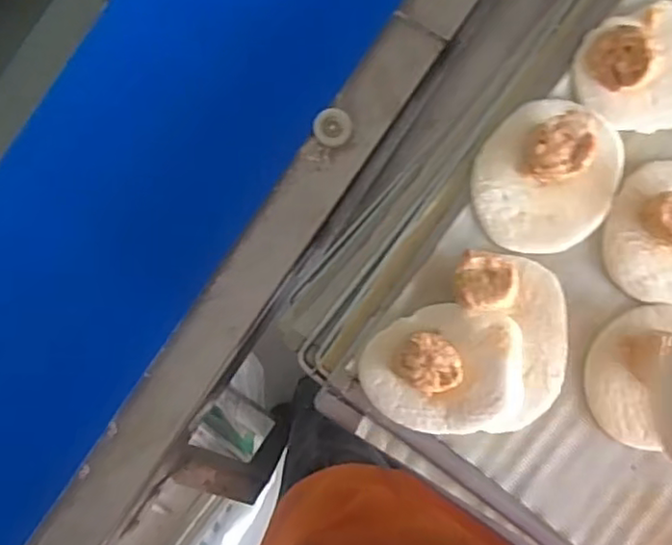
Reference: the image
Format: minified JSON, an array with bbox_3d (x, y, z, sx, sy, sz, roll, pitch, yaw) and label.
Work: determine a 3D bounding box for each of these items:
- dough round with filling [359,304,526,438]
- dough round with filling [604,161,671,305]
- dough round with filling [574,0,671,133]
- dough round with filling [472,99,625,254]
[{"bbox_3d":[0.070,0.065,0.423,0.101,0.032,0.082,-7,87,1],"label":"dough round with filling"},{"bbox_3d":[0.228,-0.027,0.422,0.089,0.034,0.092,0,88,1],"label":"dough round with filling"},{"bbox_3d":[0.217,-0.140,0.426,0.106,0.033,0.079,-18,87,1],"label":"dough round with filling"},{"bbox_3d":[0.141,-0.065,0.423,0.091,0.034,0.102,30,89,2],"label":"dough round with filling"}]

